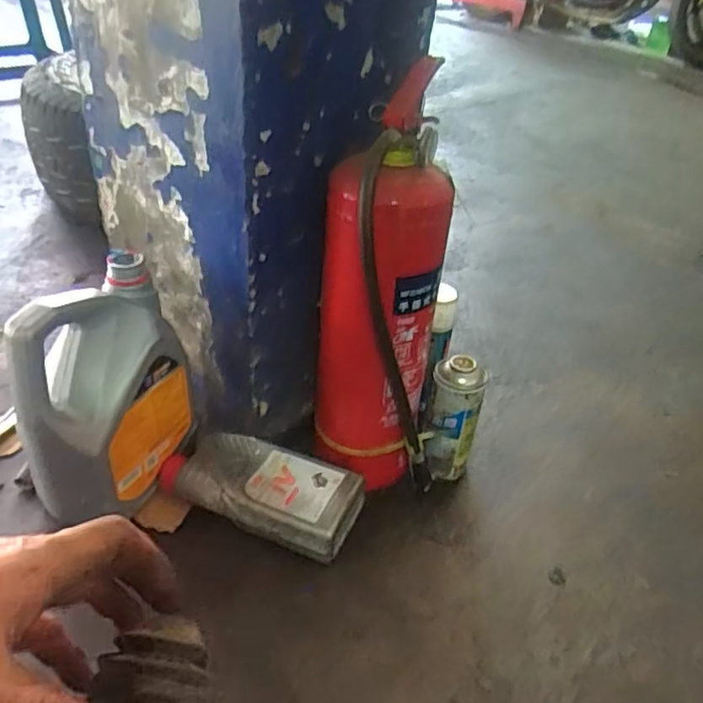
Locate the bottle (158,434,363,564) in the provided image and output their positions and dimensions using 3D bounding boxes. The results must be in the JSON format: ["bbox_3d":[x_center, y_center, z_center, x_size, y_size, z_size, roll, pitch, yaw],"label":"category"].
[{"bbox_3d":[-0.109,0.161,0.742,0.234,0.056,0.105,17,38,15],"label":"bottle"}]

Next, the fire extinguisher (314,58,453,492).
[{"bbox_3d":[0.030,-0.042,0.698,0.133,0.457,0.123,1,38,-7],"label":"fire extinguisher"}]

